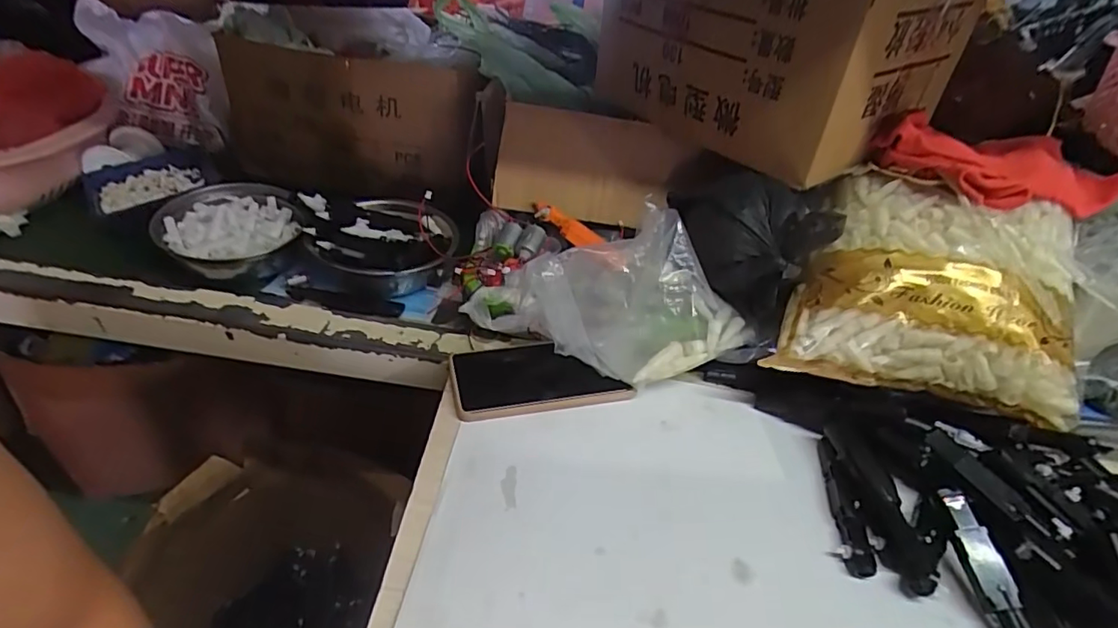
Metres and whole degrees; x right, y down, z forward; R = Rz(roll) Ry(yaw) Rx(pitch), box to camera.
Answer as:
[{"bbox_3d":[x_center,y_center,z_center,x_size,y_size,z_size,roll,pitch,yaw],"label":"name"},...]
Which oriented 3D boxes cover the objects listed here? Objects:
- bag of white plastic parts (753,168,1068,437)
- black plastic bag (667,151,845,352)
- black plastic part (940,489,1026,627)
[{"bbox_3d":[0.319,-0.025,0.480,0.214,0.090,0.202,11,75,26],"label":"bag of white plastic parts"},{"bbox_3d":[0.171,-0.073,0.542,0.153,0.125,0.120,21,42,14],"label":"black plastic bag"},{"bbox_3d":[0.309,0.192,0.402,0.022,0.025,0.120,0,61,-10],"label":"black plastic part"}]

